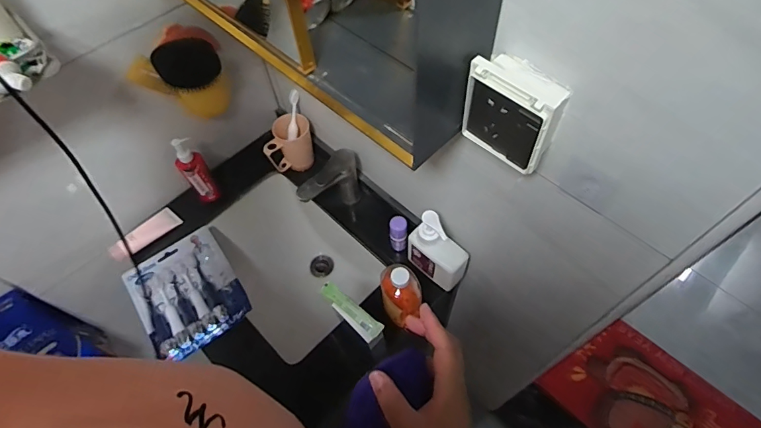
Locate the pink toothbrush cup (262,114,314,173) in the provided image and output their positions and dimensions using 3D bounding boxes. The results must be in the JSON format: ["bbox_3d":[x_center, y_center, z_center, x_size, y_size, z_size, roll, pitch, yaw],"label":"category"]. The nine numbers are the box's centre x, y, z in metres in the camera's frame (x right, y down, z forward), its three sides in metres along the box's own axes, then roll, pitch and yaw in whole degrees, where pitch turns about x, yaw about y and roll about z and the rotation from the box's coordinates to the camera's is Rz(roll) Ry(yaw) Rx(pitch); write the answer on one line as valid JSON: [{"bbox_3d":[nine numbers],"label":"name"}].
[{"bbox_3d":[-0.207,-0.157,0.989,0.111,0.112,0.069,-20,60,-9],"label":"pink toothbrush cup"}]

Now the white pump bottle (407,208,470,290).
[{"bbox_3d":[0.101,0.066,0.798,0.116,0.160,0.049,33,66,21],"label":"white pump bottle"}]

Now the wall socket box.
[{"bbox_3d":[0.144,-0.108,0.464,0.057,0.109,0.093,-38,64,-18],"label":"wall socket box"}]

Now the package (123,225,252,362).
[{"bbox_3d":[-0.392,0.155,0.880,0.192,0.027,0.235,-31,62,-15],"label":"package"}]

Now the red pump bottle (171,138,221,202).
[{"bbox_3d":[-0.389,-0.088,0.918,0.052,0.188,0.043,-33,63,-16],"label":"red pump bottle"}]

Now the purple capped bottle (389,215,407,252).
[{"bbox_3d":[0.036,0.040,0.867,0.033,0.086,0.033,1,59,4],"label":"purple capped bottle"}]

